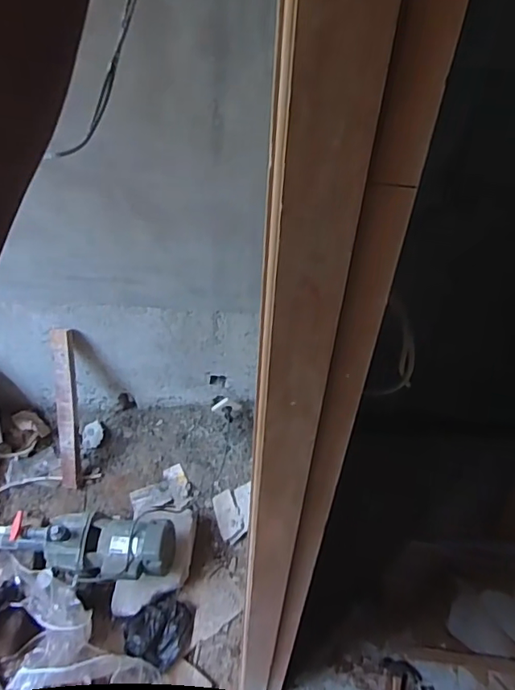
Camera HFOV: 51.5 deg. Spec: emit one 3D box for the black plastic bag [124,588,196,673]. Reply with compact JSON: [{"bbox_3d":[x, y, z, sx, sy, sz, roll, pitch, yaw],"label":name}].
[{"bbox_3d":[-0.263,0.794,1.482,0.201,0.055,0.160,-27,53,-27],"label":"black plastic bag"}]

